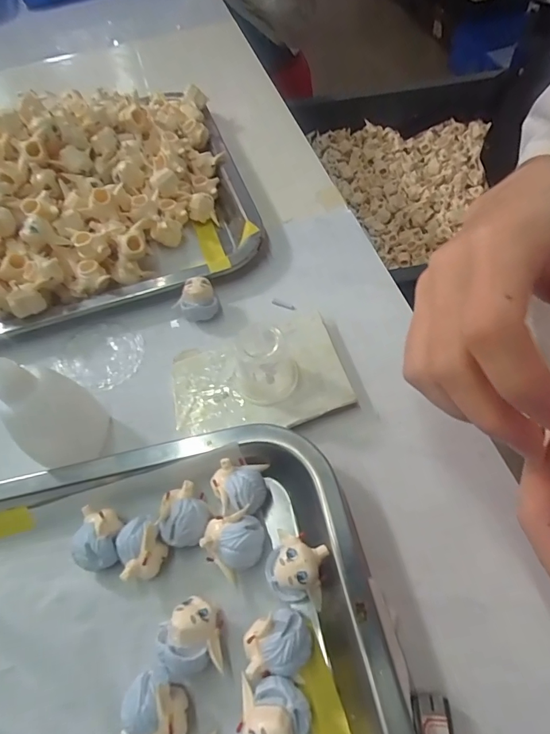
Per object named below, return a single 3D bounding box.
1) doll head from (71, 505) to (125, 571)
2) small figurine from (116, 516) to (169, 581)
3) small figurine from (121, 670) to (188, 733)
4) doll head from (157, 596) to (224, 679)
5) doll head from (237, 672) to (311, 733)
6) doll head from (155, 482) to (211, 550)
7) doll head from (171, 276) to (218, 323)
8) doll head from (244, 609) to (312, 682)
[{"bbox_3d":[-0.085,0.083,0.209,0.020,0.023,0.028,-5,58,1],"label":"doll head"},{"bbox_3d":[-0.063,0.086,0.204,0.022,0.024,0.026,-15,58,-4],"label":"small figurine"},{"bbox_3d":[-0.047,0.138,0.172,0.027,0.021,0.021,29,65,20],"label":"small figurine"},{"bbox_3d":[-0.035,0.116,0.186,0.025,0.022,0.027,-4,58,2],"label":"doll head"},{"bbox_3d":[0.000,0.138,0.169,0.027,0.021,0.025,-2,58,4],"label":"doll head"},{"bbox_3d":[-0.043,0.073,0.213,0.025,0.021,0.029,-1,58,4],"label":"doll head"},{"bbox_3d":[-0.053,-0.043,0.287,0.026,0.024,0.020,-22,59,-8],"label":"doll head"},{"bbox_3d":[0.001,0.117,0.182,0.028,0.024,0.022,-12,58,-3],"label":"doll head"}]

